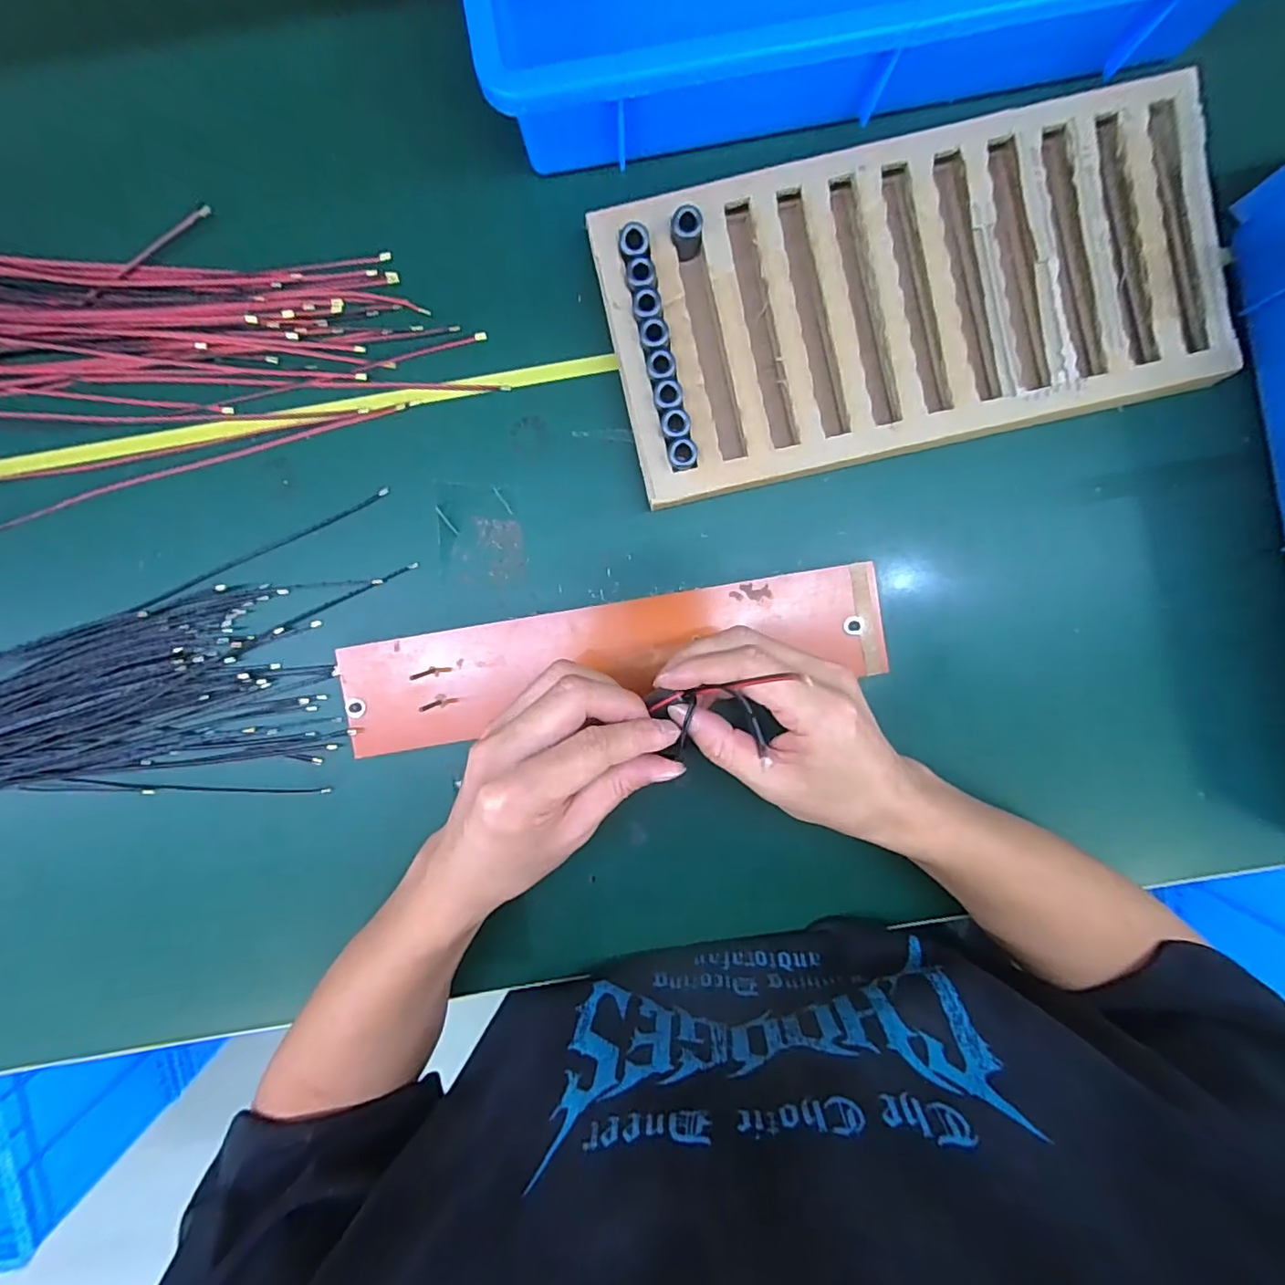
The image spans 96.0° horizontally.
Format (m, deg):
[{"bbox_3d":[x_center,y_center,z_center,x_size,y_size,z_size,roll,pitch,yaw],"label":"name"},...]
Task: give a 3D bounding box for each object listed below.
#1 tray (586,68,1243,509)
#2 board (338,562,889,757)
[{"bbox_3d":[0.159,-0.207,0.354,0.350,0.036,0.177,-12,93,0],"label":"tray"},{"bbox_3d":[-0.019,0.011,0.370,0.338,0.013,0.070,-9,93,0],"label":"board"}]

